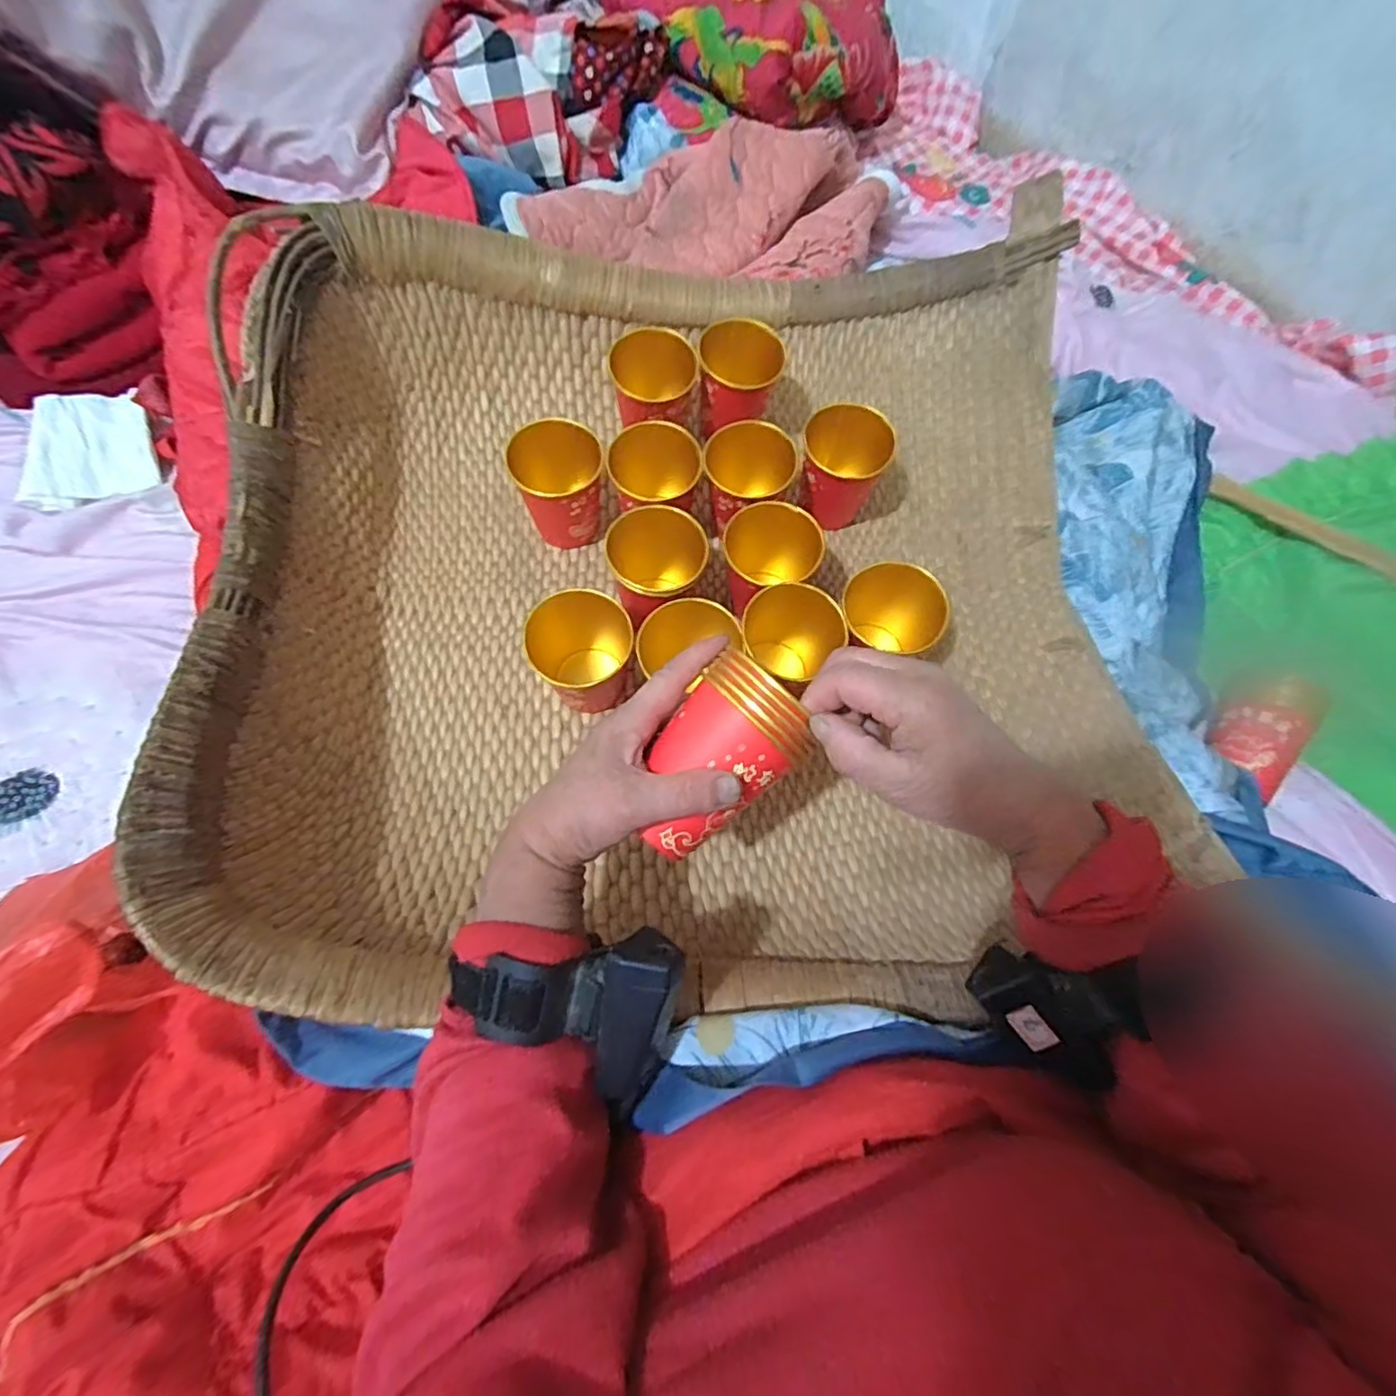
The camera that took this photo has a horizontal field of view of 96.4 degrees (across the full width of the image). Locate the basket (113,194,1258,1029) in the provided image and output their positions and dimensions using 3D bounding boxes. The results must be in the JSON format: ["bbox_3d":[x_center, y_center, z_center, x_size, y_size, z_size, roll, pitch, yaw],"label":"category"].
[{"bbox_3d":[0.018,-0.103,0.460,0.633,0.164,0.564,-6,63,-6],"label":"basket"}]

